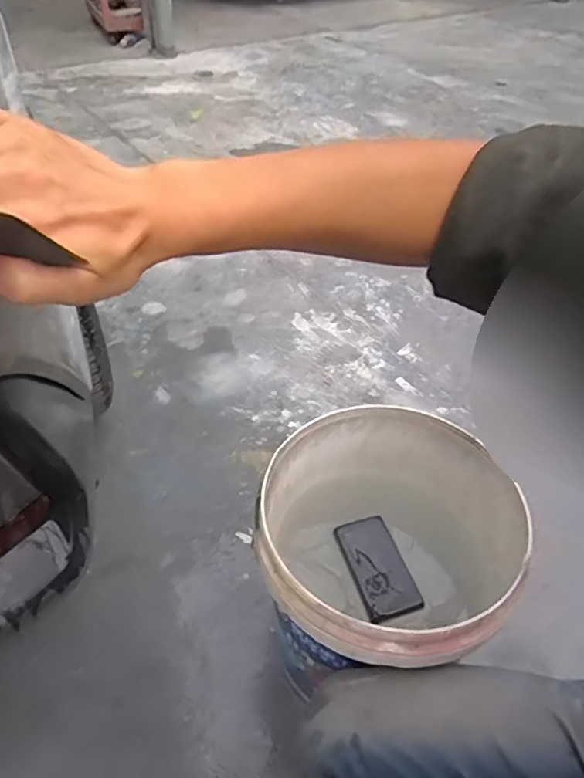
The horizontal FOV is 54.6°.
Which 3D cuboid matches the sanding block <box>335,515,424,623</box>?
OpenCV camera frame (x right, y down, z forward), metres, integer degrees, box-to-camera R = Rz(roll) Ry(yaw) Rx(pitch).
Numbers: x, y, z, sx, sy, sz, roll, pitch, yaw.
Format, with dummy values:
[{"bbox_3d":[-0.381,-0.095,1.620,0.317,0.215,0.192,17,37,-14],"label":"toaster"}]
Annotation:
[{"bbox_3d":[0.109,0.227,0.731,0.066,0.025,0.139,-10,45,-14],"label":"sanding block"}]

